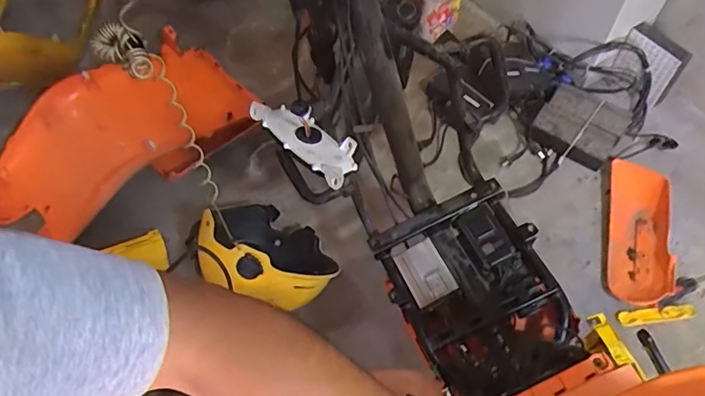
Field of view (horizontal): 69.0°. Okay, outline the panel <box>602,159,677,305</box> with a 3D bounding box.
[{"bbox_3d":[0.577,0.063,1.033,0.111,0.059,0.310,13,58,9],"label":"panel"}]

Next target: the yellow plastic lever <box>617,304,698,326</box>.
[{"bbox_3d":[0.577,0.222,0.971,0.148,0.016,0.025,-4,57,-2],"label":"yellow plastic lever"}]

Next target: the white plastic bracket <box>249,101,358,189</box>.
[{"bbox_3d":[-0.048,-0.067,0.555,0.143,0.024,0.056,37,65,22],"label":"white plastic bracket"}]

